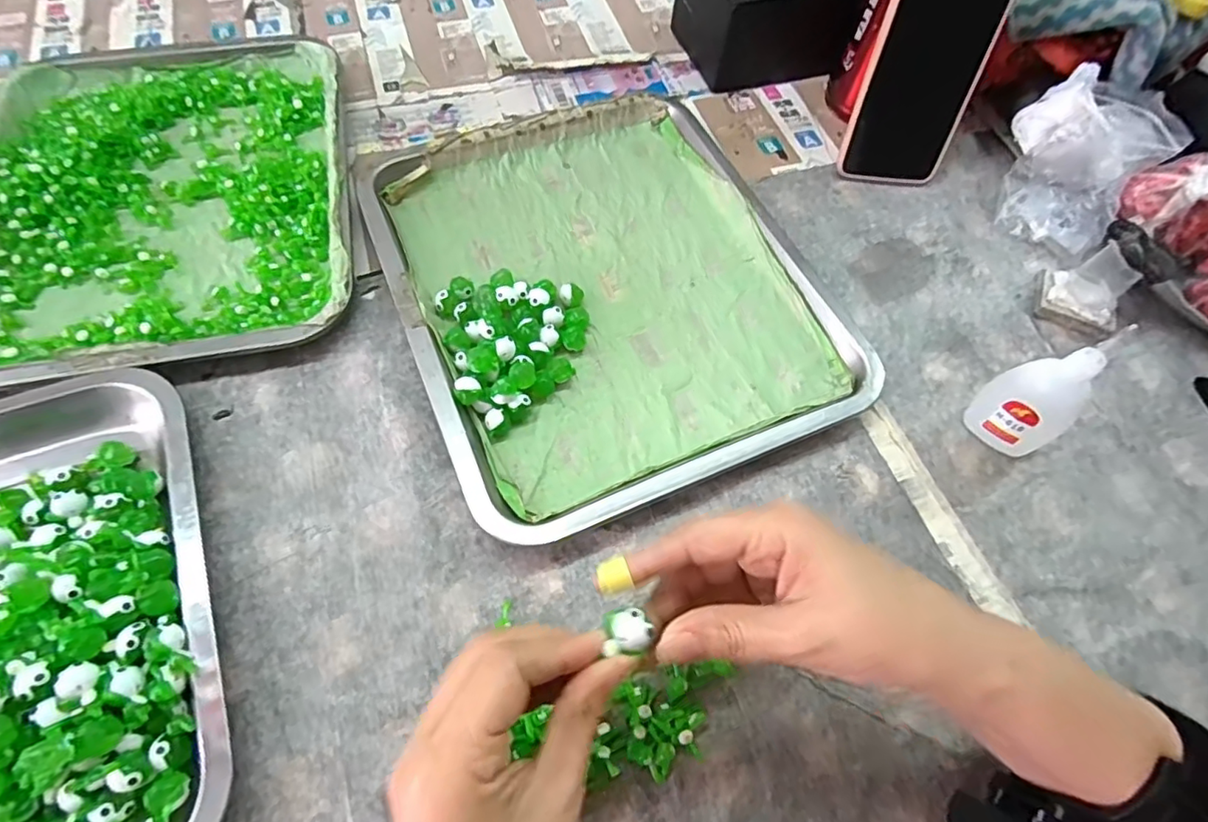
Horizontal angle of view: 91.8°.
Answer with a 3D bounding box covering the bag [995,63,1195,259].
[{"bbox_3d":[0.352,-0.189,0.440,0.100,0.071,0.111,41,67,16],"label":"bag"}]

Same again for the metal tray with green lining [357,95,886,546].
[{"bbox_3d":[0.000,-0.086,0.390,0.258,0.021,0.298,-21,66,-14],"label":"metal tray with green lining"}]

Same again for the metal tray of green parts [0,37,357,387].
[{"bbox_3d":[-0.303,-0.155,0.406,0.241,0.022,0.307,-12,64,-10],"label":"metal tray of green parts"}]

